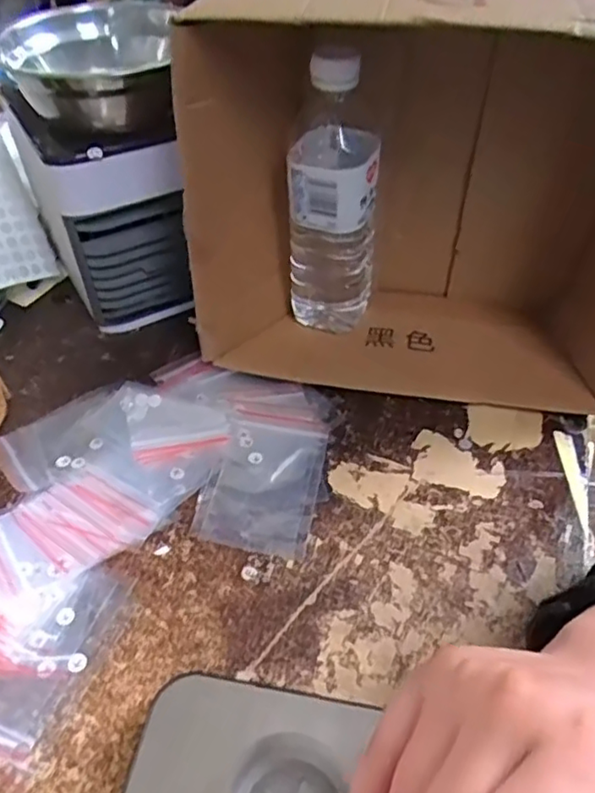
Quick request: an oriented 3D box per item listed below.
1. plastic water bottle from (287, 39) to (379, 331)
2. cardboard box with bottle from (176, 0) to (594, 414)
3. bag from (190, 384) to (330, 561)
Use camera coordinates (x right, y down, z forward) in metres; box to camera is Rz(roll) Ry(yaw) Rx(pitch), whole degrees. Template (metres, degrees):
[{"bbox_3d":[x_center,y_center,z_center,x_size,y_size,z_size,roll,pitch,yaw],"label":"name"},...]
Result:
[{"bbox_3d":[0.027,-0.145,0.484,0.062,0.211,0.069,4,48,5],"label":"plastic water bottle"},{"bbox_3d":[0.102,-0.120,0.453,0.337,0.278,0.124,7,48,7],"label":"cardboard box with bottle"},{"bbox_3d":[-0.020,0.045,0.455,0.079,0.007,0.142,5,48,5],"label":"bag"}]

